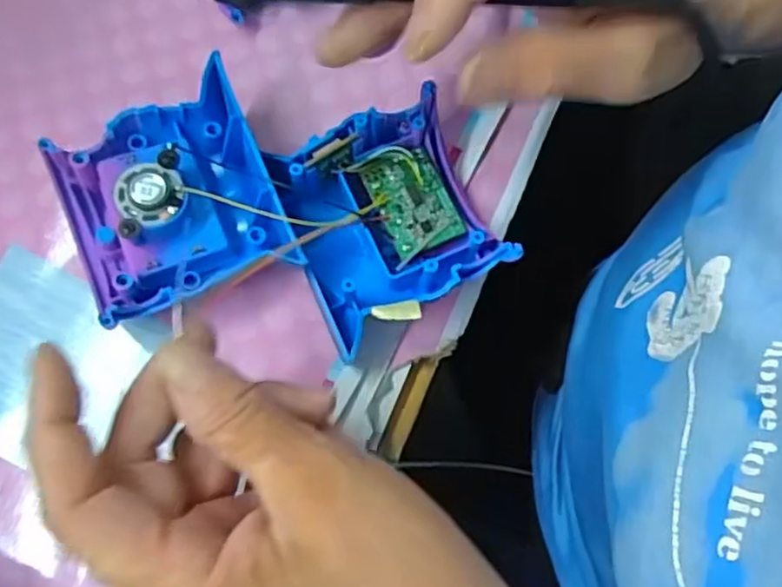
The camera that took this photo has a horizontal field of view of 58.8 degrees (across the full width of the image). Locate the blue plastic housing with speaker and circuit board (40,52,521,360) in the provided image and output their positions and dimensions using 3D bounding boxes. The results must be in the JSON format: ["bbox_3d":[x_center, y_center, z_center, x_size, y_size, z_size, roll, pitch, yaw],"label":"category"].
[{"bbox_3d":[-0.047,-0.037,0.282,0.175,0.035,0.102,4,78,1],"label":"blue plastic housing with speaker and circuit board"}]

